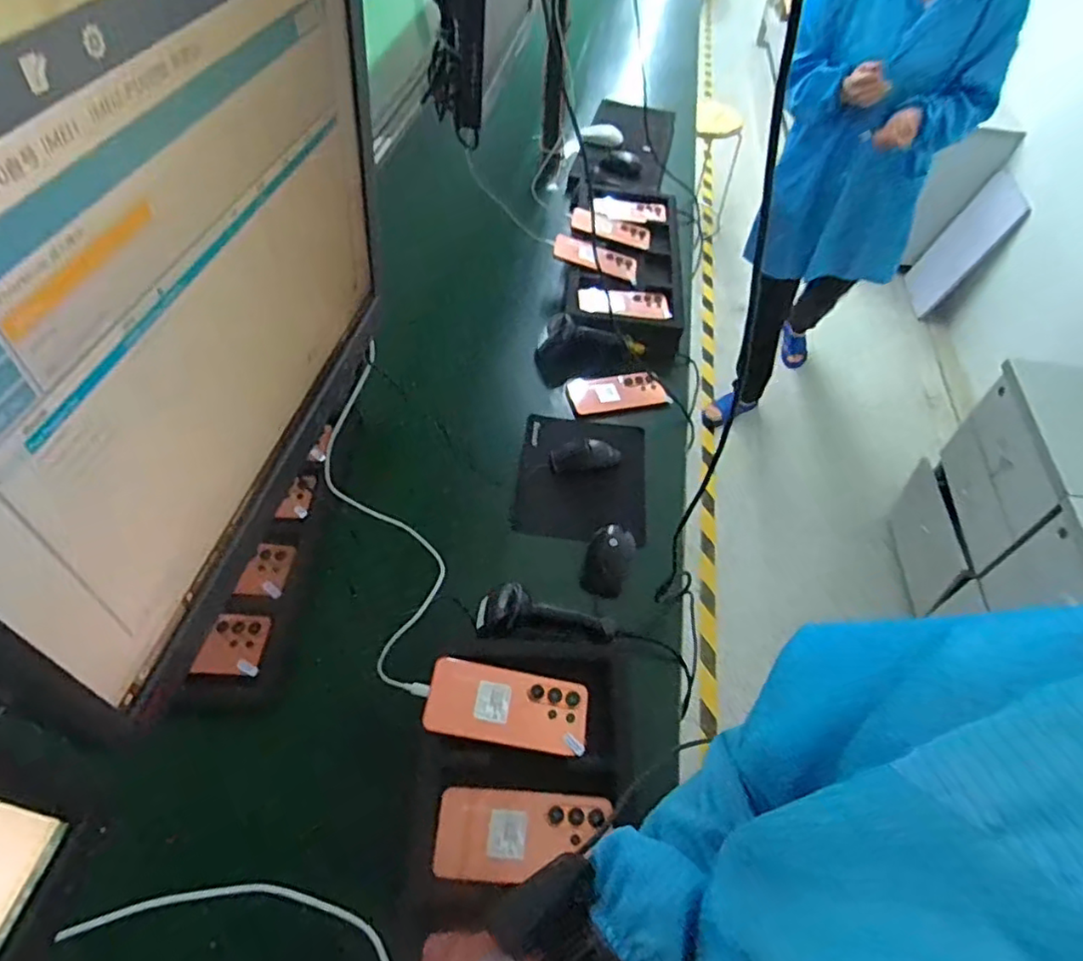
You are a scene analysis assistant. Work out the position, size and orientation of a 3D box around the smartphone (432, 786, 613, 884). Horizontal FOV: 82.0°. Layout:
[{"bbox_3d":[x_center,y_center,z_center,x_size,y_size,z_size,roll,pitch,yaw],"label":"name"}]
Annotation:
[{"bbox_3d":[-0.017,0.341,0.603,0.164,0.016,0.077,2,52,-2],"label":"smartphone"}]

